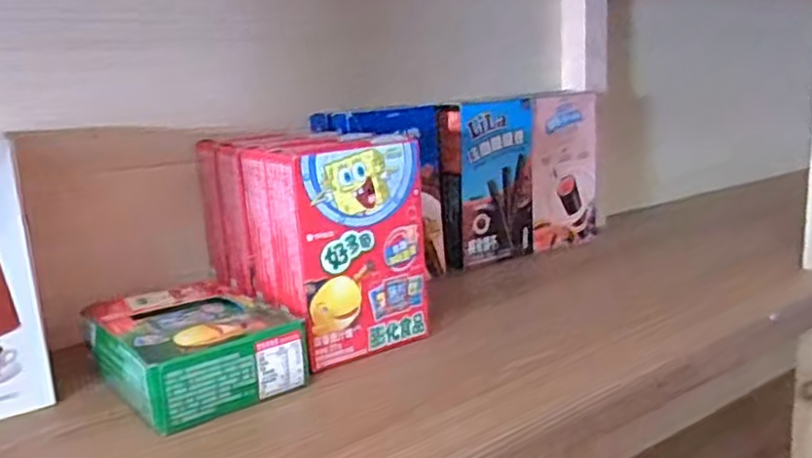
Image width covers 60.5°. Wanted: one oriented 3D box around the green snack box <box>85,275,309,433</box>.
[{"bbox_3d":[-0.134,0.071,0.429,0.099,0.041,0.129,-11,14,-35],"label":"green snack box"}]

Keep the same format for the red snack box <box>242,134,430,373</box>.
[{"bbox_3d":[-0.045,0.008,0.468,0.093,0.133,0.075,-10,13,-30],"label":"red snack box"}]

